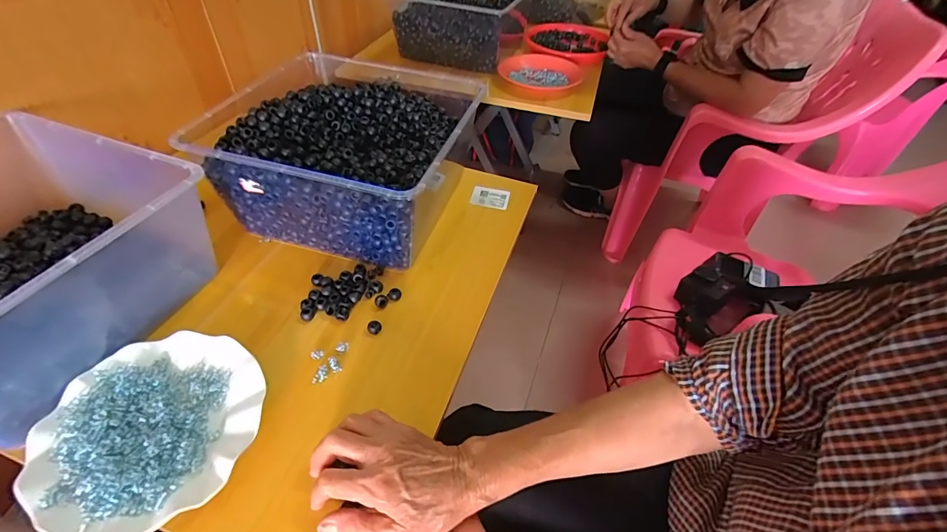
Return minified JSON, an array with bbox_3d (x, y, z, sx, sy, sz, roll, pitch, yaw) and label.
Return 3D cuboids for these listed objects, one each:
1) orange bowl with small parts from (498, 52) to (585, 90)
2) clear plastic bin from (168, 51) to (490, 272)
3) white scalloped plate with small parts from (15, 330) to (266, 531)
[{"bbox_3d":[0.160,-0.444,0.989,0.185,0.042,0.187,1,47,-4],"label":"orange bowl with small parts"},{"bbox_3d":[-0.169,-0.151,0.594,0.293,0.140,0.279,14,47,9],"label":"clear plastic bin"},{"bbox_3d":[-0.292,0.145,0.389,0.178,0.024,0.179,2,47,-3],"label":"white scalloped plate with small parts"}]

